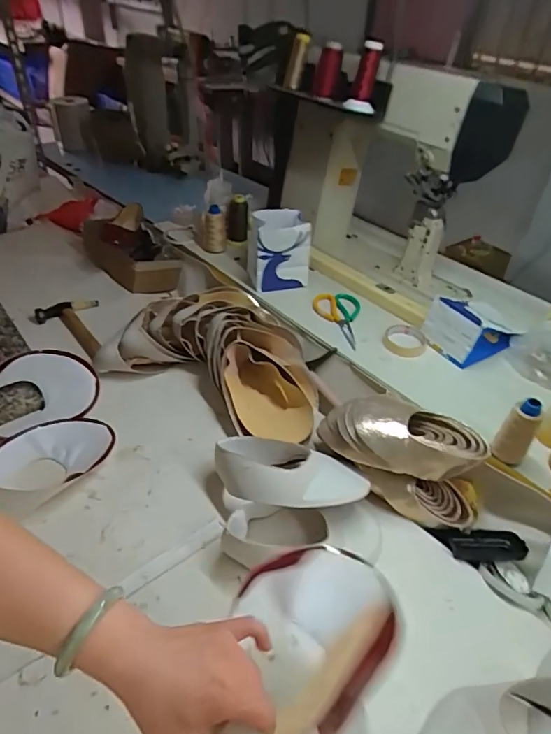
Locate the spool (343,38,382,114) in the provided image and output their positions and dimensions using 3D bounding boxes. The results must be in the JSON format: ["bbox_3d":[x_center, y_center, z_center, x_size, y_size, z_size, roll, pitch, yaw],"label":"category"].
[{"bbox_3d":[0.179,-0.583,0.962,0.056,0.120,0.076,12,40,7],"label":"spool"}]

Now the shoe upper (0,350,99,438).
[{"bbox_3d":[-0.444,0.043,0.859,0.230,0.068,0.127,-13,43,-21],"label":"shoe upper"}]

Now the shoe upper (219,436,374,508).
[{"bbox_3d":[0.019,0.176,0.748,0.239,0.093,0.136,14,40,10],"label":"shoe upper"}]

